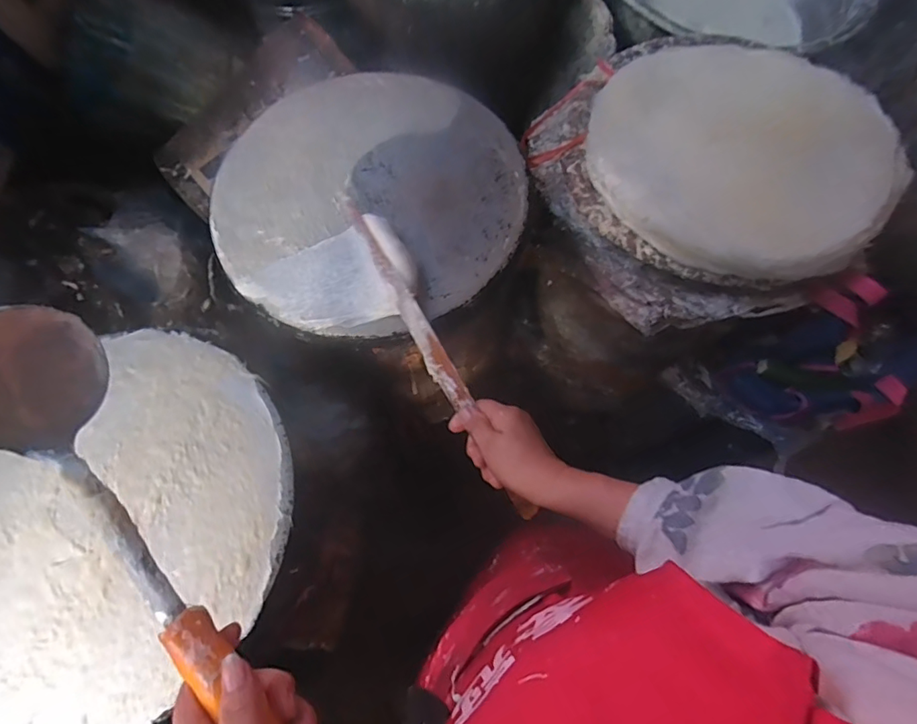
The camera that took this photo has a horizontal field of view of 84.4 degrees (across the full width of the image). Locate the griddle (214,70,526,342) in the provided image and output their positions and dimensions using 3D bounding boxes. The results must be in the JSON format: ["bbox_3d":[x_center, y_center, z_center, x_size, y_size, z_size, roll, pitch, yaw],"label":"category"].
[{"bbox_3d":[-0.109,-0.197,0.599,0.350,0.037,0.338,0,69,-1],"label":"griddle"}]

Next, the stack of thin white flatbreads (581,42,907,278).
[{"bbox_3d":[0.363,-0.276,0.655,0.358,0.050,0.374,-17,70,-7],"label":"stack of thin white flatbreads"}]

